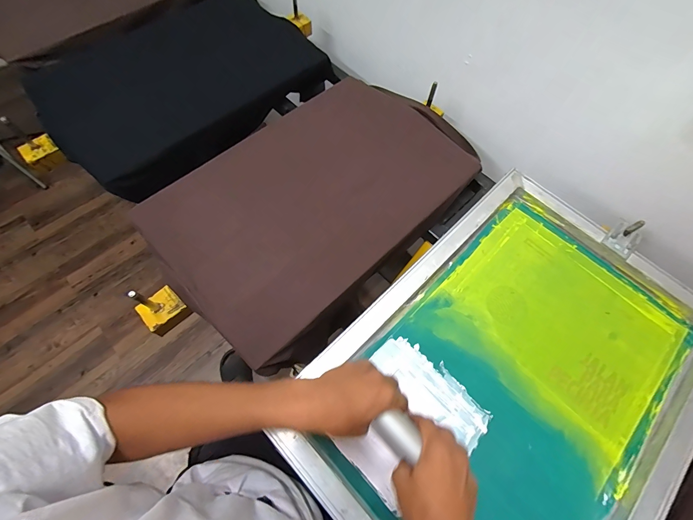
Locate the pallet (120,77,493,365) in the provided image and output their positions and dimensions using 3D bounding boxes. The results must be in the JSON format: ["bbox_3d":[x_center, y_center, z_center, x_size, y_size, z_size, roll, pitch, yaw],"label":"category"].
[{"bbox_3d":[-0.027,-0.138,0.642,0.366,0.049,0.640,45,71,6],"label":"pallet"}]

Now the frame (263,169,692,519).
[{"bbox_3d":[0.271,0.180,0.504,0.650,0.034,0.467,-40,73,-19],"label":"frame"}]

